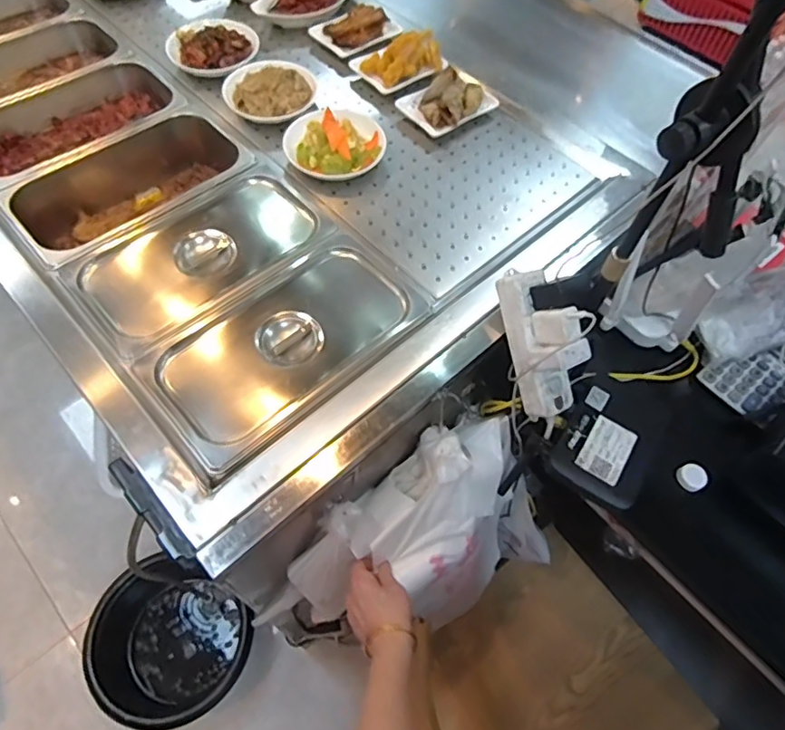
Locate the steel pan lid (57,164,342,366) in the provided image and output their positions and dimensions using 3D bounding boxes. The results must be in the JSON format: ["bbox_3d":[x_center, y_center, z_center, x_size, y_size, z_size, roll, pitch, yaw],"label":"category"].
[{"bbox_3d":[-0.247,-0.151,0.733,0.319,0.029,0.166,-38,69,-22],"label":"steel pan lid"}]

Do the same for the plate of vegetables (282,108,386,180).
[{"bbox_3d":[-0.084,-0.328,0.828,0.145,0.032,0.135,2,60,-3],"label":"plate of vegetables"}]

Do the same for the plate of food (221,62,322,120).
[{"bbox_3d":[-0.186,-0.423,0.876,0.148,0.049,0.110,-15,62,-12],"label":"plate of food"}]

